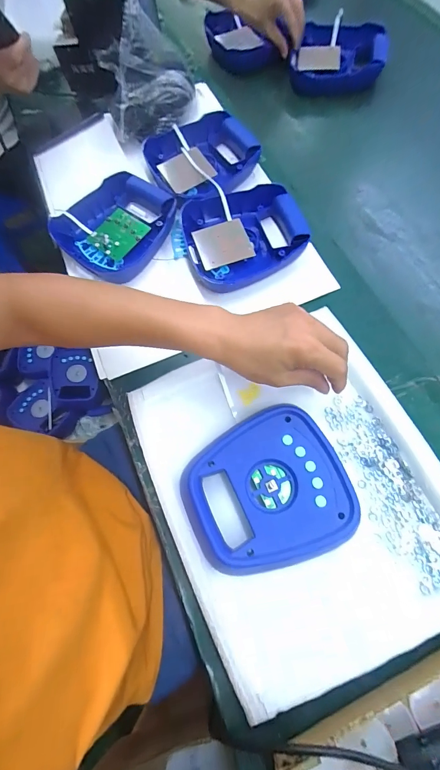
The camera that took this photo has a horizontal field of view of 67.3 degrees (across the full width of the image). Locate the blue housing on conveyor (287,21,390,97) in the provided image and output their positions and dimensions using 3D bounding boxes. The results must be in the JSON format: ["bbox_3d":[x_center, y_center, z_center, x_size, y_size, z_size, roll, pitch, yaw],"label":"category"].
[{"bbox_3d":[0.237,-0.666,0.675,0.178,0.080,0.126,15,73,10],"label":"blue housing on conveyor"}]

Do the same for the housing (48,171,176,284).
[{"bbox_3d":[-0.172,-0.266,0.546,0.171,0.046,0.175,35,77,15],"label":"housing"}]

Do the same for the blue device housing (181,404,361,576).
[{"bbox_3d":[0.049,0.113,0.363,0.171,0.031,0.149,-20,70,-3],"label":"blue device housing"}]

